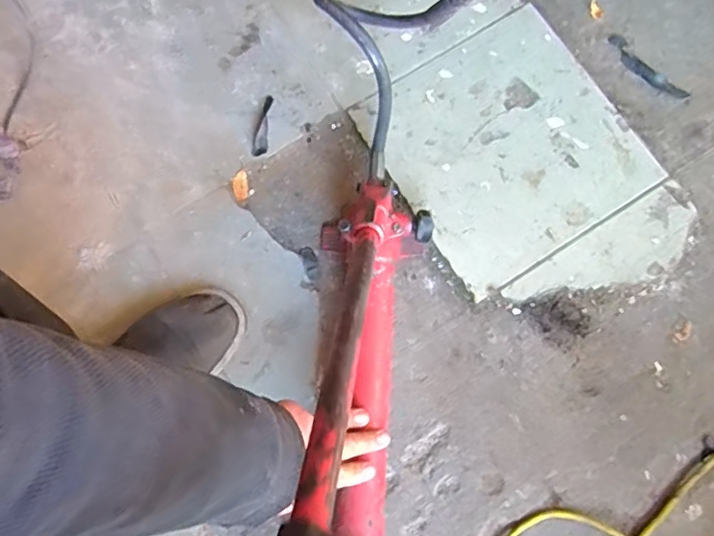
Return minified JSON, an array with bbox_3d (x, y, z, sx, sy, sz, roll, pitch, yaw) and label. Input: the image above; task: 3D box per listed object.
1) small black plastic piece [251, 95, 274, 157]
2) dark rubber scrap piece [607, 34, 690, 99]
[{"bbox_3d":[-0.124,-0.188,0.771,0.018,0.005,0.084,6,79,2],"label":"small black plastic piece"},{"bbox_3d":[0.389,-0.267,0.791,0.029,0.004,0.128,-42,81,-7],"label":"dark rubber scrap piece"}]

